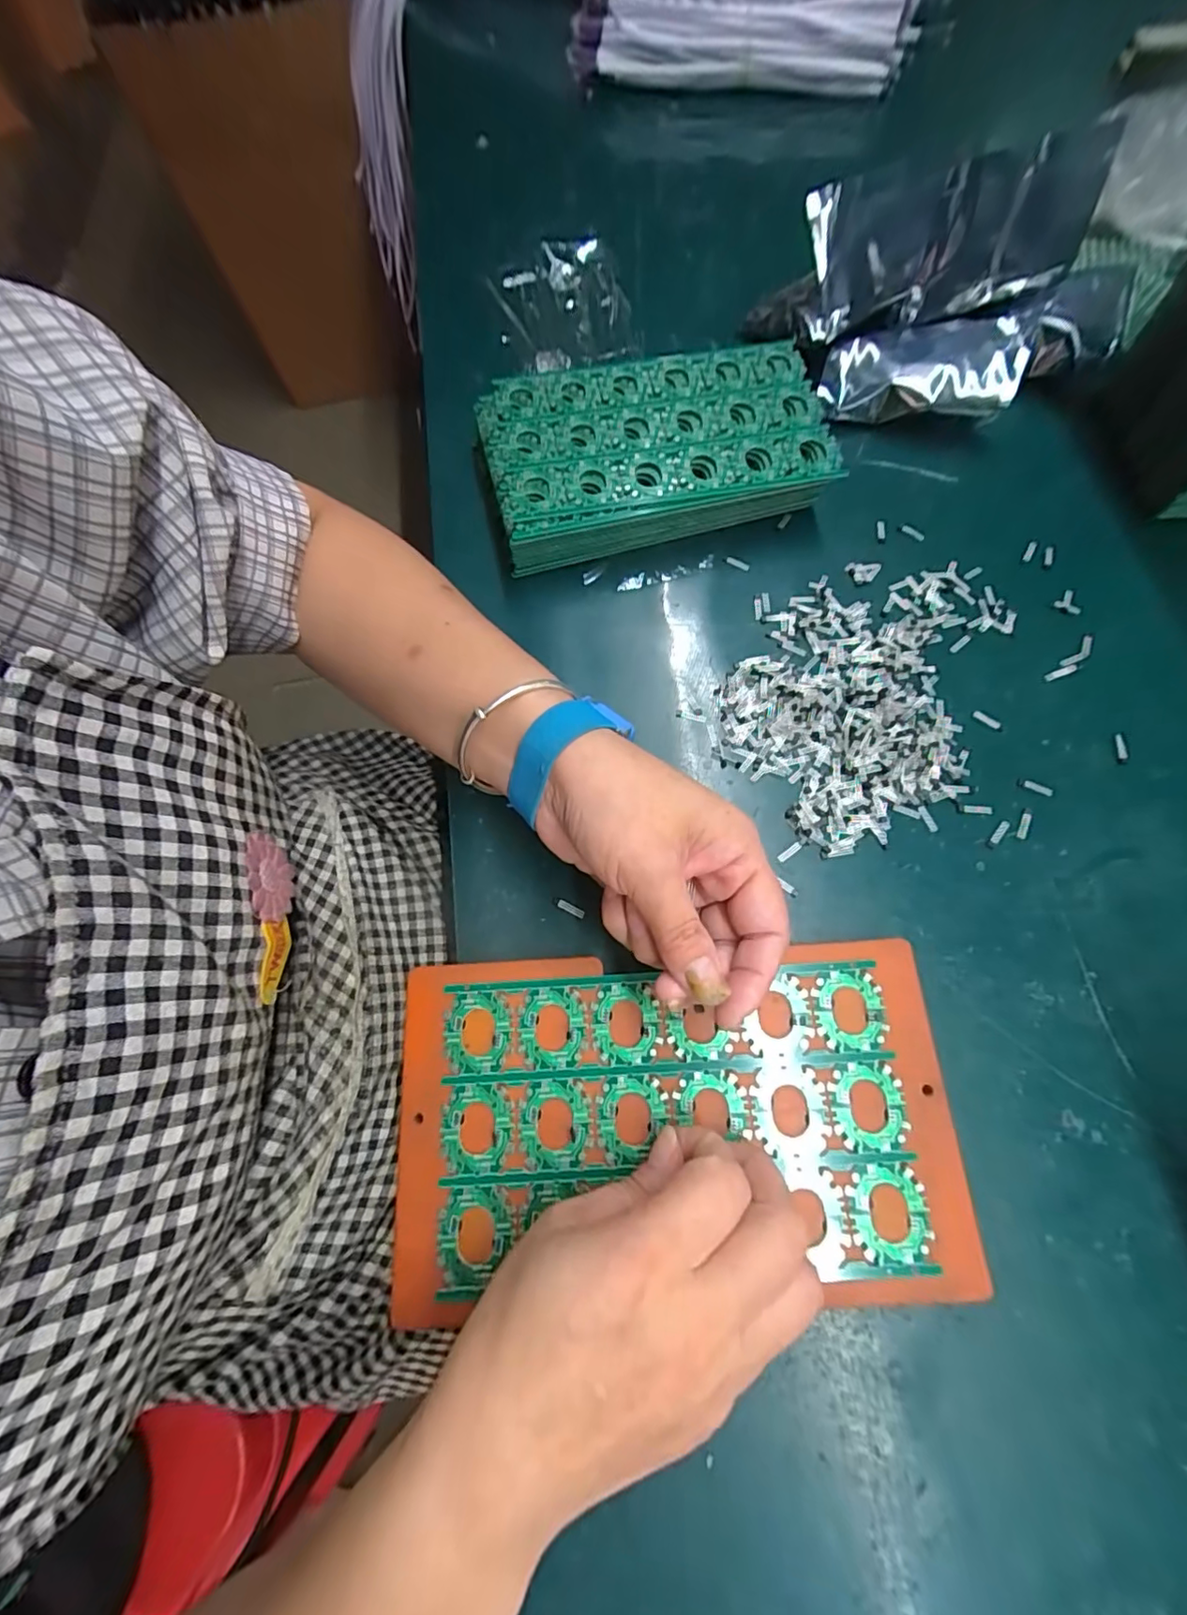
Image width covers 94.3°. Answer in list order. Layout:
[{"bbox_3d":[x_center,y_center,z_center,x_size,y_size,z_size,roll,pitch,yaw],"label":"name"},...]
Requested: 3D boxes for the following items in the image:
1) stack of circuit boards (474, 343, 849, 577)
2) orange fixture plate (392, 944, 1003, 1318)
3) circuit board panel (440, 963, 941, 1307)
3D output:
[{"bbox_3d":[0.040,-0.230,0.362,0.209,0.046,0.120,-13,71,-1],"label":"stack of circuit boards"},{"bbox_3d":[0.034,0.136,0.245,0.236,0.017,0.133,-4,69,1],"label":"orange fixture plate"},{"bbox_3d":[0.033,0.132,0.240,0.200,0.004,0.119,0,70,2],"label":"circuit board panel"}]

